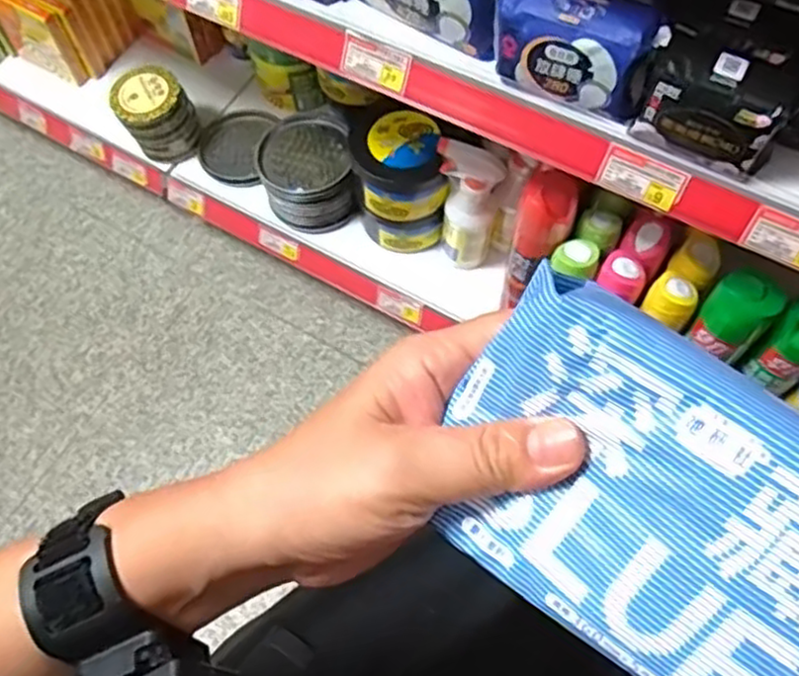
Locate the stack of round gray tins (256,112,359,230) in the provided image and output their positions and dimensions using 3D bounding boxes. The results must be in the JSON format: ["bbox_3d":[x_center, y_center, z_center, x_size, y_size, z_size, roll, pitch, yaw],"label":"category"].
[{"bbox_3d":[-0.133,-0.245,1.063,0.129,0.112,0.153,-12,65,-2],"label":"stack of round gray tins"}]

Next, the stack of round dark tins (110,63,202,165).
[{"bbox_3d":[-0.364,-0.336,1.095,0.100,0.130,0.088,-29,67,-10],"label":"stack of round dark tins"}]

